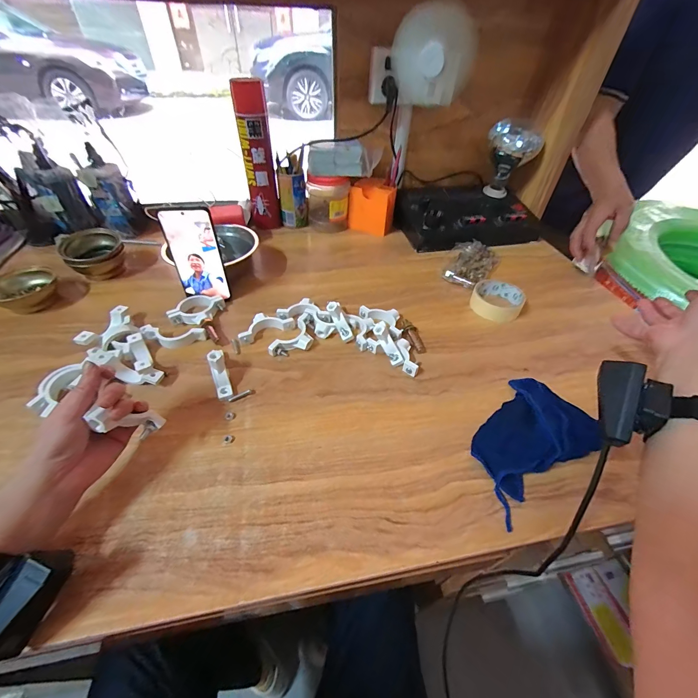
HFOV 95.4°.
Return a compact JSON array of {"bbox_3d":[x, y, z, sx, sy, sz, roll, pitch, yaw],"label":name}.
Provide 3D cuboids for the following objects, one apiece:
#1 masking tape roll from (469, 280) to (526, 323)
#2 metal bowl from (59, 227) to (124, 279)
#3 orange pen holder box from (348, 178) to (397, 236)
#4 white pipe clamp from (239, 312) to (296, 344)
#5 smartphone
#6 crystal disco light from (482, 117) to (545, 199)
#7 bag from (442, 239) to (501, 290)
[{"bbox_3d":[0.265,-0.088,0.567,0.083,0.026,0.081,1,47,-1],"label":"masking tape roll"},{"bbox_3d":[-0.482,-0.179,0.604,0.091,0.068,0.094,1,47,-1],"label":"metal bowl"},{"bbox_3d":[0.056,-0.339,0.756,0.099,0.100,0.066,19,48,17],"label":"orange pen holder box"},{"bbox_3d":[-0.136,-0.039,0.514,0.087,0.017,0.042,-19,50,-19],"label":"white pipe clamp"},{"bbox_3d":[-0.243,-0.148,0.510,0.072,0.149,0.011,-4,41,-8],"label":"smartphone"},{"bbox_3d":[0.388,-0.455,0.770,0.116,0.146,0.107,20,49,16],"label":"crystal disco light"},{"bbox_3d":[0.250,-0.178,0.639,0.091,0.034,0.145,20,49,16],"label":"bag"}]

